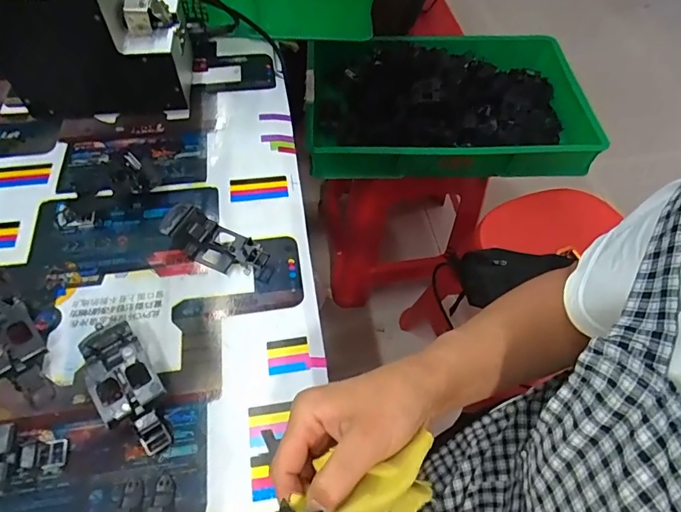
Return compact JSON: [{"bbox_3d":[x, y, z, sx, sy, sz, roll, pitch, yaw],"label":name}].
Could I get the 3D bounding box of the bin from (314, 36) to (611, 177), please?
[{"bbox_3d":[0.207,-0.308,0.888,0.542,0.121,0.349,2,57,1],"label":"bin"}]

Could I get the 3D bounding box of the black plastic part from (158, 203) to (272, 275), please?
[{"bbox_3d":[-0.123,-0.013,0.437,0.104,0.021,0.046,27,59,-1],"label":"black plastic part"}]

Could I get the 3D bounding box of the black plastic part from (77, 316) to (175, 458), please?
[{"bbox_3d":[-0.170,0.103,0.352,0.046,0.033,0.108,-32,64,-22],"label":"black plastic part"}]

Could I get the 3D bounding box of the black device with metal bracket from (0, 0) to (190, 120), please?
[{"bbox_3d":[-0.277,-0.254,0.507,0.176,0.149,0.113,-4,57,-6],"label":"black device with metal bracket"}]

